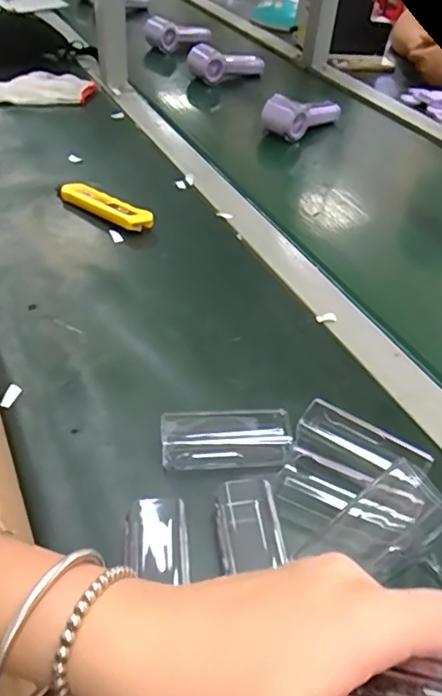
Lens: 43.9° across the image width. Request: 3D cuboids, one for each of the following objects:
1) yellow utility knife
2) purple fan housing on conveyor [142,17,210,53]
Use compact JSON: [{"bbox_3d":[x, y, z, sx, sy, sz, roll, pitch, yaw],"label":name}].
[{"bbox_3d":[-0.142,-0.170,0.670,0.135,0.026,0.031,28,48,23],"label":"yellow utility knife"},{"bbox_3d":[-0.099,-0.727,1.249,0.079,0.055,0.206,22,46,18],"label":"purple fan housing on conveyor"}]

